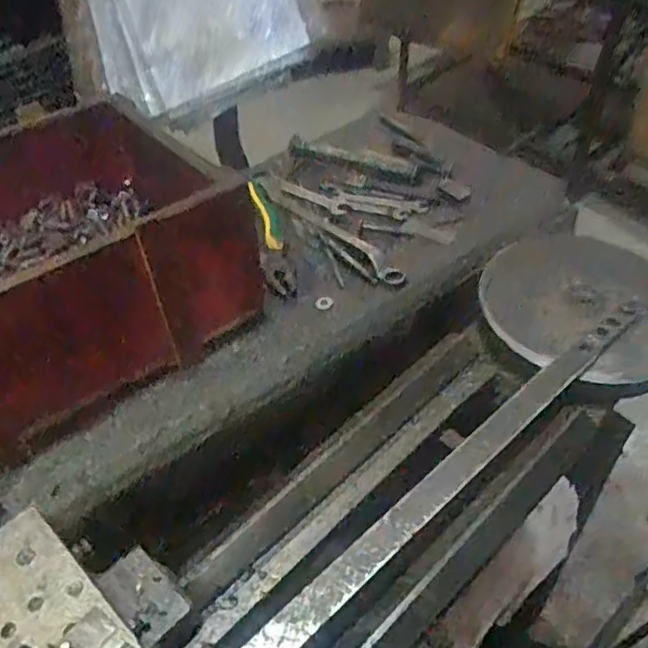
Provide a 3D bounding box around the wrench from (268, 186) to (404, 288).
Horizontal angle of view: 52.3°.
[{"bbox_3d":[0.010,-0.108,0.757,0.027,0.016,0.226,-33,52,-26],"label":"wrench"}]

